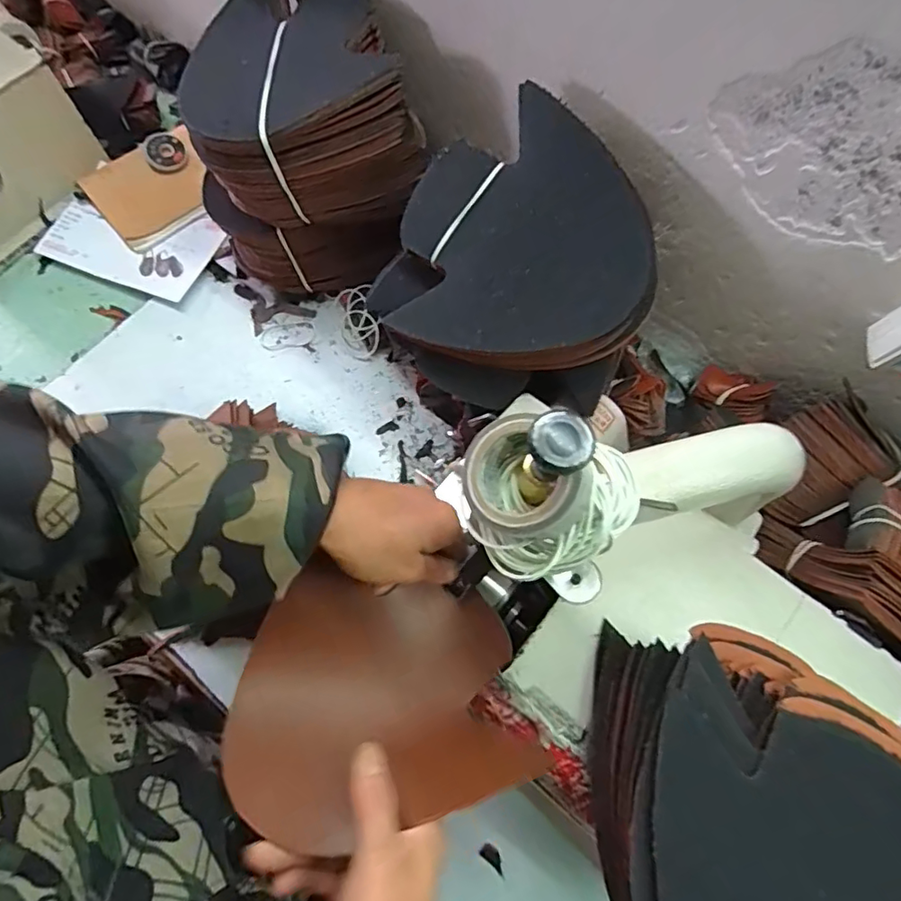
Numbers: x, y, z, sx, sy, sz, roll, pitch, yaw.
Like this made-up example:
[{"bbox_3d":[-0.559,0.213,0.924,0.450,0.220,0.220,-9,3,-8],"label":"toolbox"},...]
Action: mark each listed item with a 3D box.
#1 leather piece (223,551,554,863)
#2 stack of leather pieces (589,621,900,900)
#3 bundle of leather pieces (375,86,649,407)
[{"bbox_3d":[-0.045,0.145,0.343,0.173,0.016,0.149,-11,57,-15],"label":"leather piece"},{"bbox_3d":[0.194,0.220,0.323,0.212,0.051,0.221,-2,71,1],"label":"stack of leather pieces"},{"bbox_3d":[0.057,-0.141,0.431,0.196,0.043,0.212,0,91,10],"label":"bundle of leather pieces"}]

